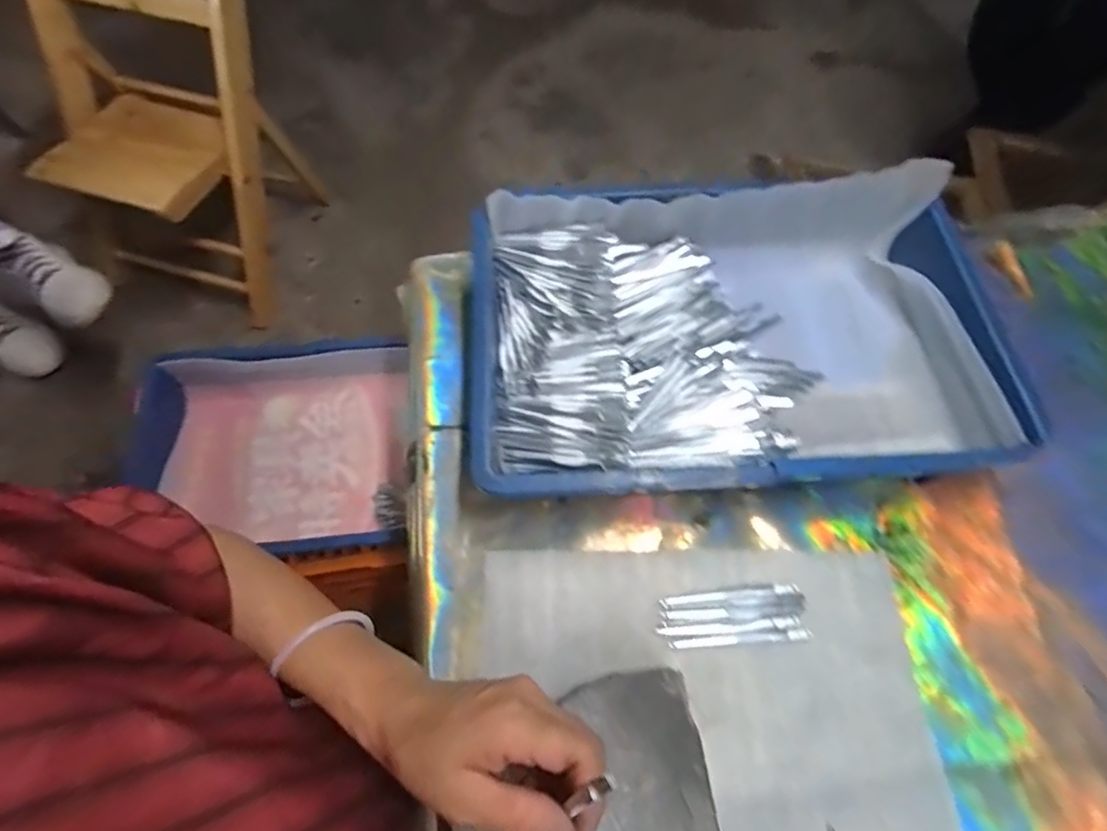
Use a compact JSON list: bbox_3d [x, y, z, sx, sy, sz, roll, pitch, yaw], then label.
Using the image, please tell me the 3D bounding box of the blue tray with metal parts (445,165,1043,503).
[{"bbox_3d":[0.148,-0.069,0.475,0.440,0.094,0.290,-3,65,-3],"label":"blue tray with metal parts"}]

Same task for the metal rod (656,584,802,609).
[{"bbox_3d":[0.134,0.137,0.409,0.105,0.004,0.008,-5,65,-4],"label":"metal rod"}]

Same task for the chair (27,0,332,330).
[{"bbox_3d":[-0.733,-0.519,1.007,0.403,0.523,0.365,16,66,6],"label":"chair"}]

